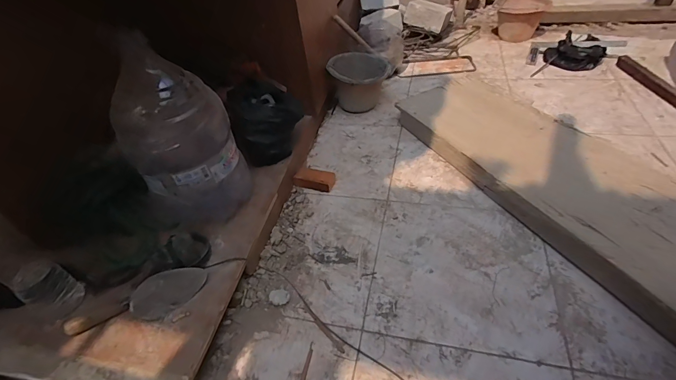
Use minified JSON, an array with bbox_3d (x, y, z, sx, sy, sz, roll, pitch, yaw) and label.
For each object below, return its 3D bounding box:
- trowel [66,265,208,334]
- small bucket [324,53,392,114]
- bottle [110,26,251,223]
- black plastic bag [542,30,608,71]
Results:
[{"bbox_3d":[-0.419,0.232,0.731,0.271,0.064,0.069,-19,44,-12],"label":"trowel"},{"bbox_3d":[0.087,-0.419,1.379,0.232,0.192,0.222,-5,43,4],"label":"small bucket"},{"bbox_3d":[-0.349,-0.112,0.822,0.200,0.395,0.197,-3,43,6],"label":"bottle"},{"bbox_3d":[1.008,-0.586,1.509,0.160,0.081,0.211,-28,46,-20],"label":"black plastic bag"}]

